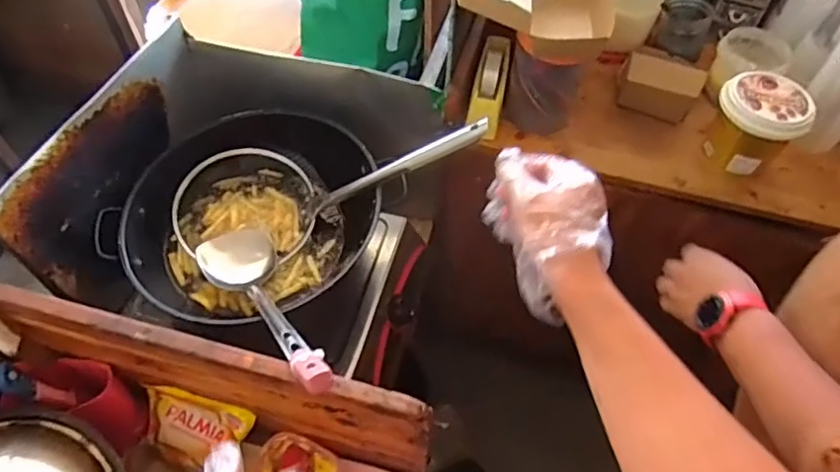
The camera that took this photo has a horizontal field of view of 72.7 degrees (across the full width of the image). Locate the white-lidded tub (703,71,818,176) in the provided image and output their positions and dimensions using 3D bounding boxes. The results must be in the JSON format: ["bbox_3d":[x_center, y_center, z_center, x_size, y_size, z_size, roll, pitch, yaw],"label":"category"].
[{"bbox_3d":[0.533,-0.172,0.921,0.128,0.135,0.124,1,56,-2],"label":"white-lidded tub"}]

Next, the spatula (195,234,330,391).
[{"bbox_3d":[-0.179,0.071,0.634,0.089,0.058,0.361,-24,28,-17],"label":"spatula"}]

